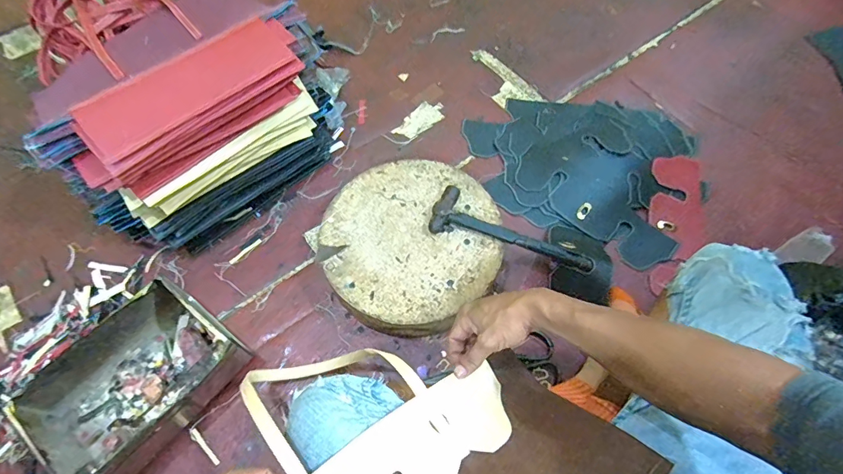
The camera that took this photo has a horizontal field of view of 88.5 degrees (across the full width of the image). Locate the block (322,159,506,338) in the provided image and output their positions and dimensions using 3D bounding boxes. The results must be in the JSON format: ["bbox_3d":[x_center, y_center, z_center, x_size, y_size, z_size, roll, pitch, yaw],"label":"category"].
[{"bbox_3d":[-0.023,0.014,0.717,0.294,0.074,0.297,0,60,0],"label":"block"}]

